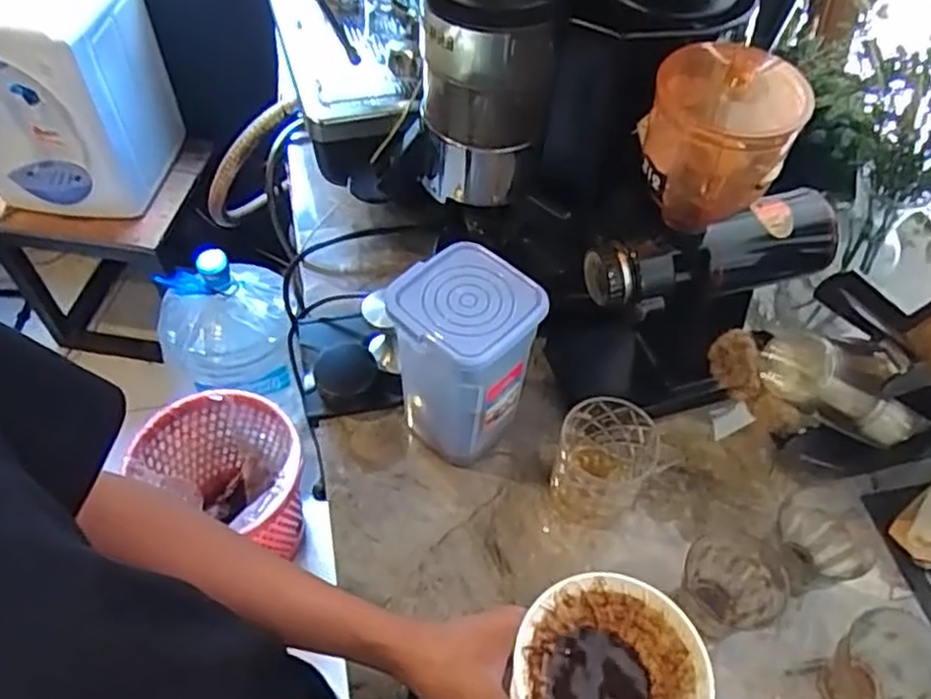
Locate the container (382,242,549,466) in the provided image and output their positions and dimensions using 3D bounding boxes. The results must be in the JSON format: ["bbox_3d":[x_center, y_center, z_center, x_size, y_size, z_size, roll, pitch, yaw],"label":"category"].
[{"bbox_3d":[-0.002,0.016,0.648,0.106,0.188,0.108,-35,62,-25],"label":"container"}]

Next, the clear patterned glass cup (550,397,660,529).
[{"bbox_3d":[0.122,0.104,0.653,0.081,0.092,0.083,1,53,-2],"label":"clear patterned glass cup"}]

